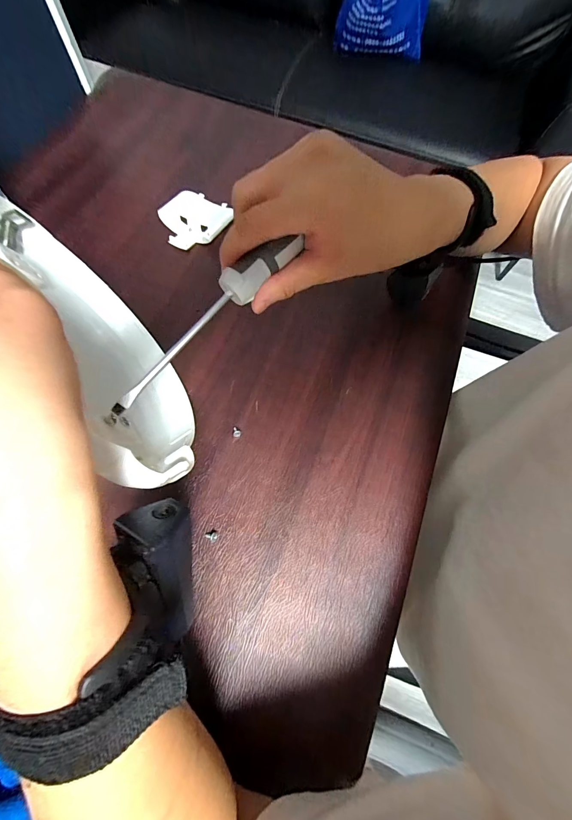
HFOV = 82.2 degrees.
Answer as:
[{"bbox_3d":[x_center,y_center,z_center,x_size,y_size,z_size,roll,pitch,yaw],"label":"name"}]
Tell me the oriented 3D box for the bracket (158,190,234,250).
[{"bbox_3d":[-0.107,-0.224,0.387,0.070,0.019,0.080,27,71,7],"label":"bracket"}]

